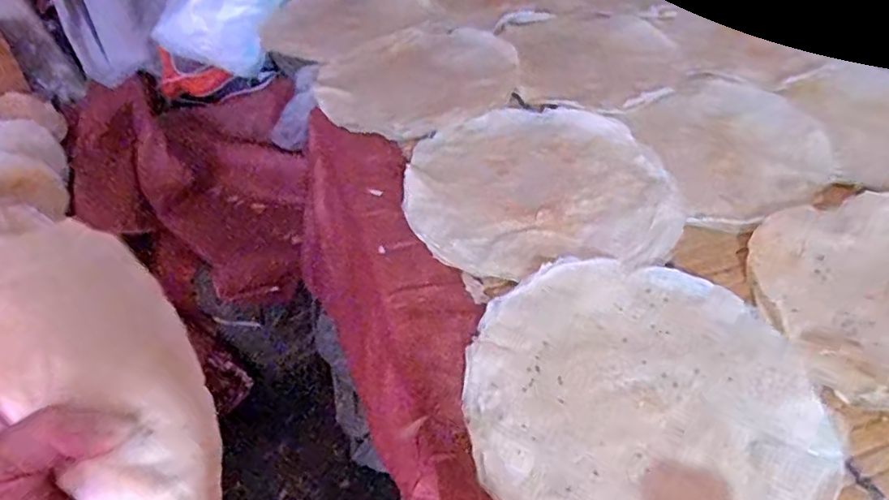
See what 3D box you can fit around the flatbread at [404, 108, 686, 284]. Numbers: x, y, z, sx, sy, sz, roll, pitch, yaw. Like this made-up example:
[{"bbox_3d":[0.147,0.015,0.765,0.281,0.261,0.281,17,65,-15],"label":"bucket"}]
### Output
[{"bbox_3d":[0.125,-0.096,0.809,0.343,0.013,0.337,-2,43,2],"label":"flatbread"}]

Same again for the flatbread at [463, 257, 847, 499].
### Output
[{"bbox_3d":[0.188,0.131,0.565,0.322,0.019,0.325,-2,43,2],"label":"flatbread"}]

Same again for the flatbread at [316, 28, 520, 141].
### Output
[{"bbox_3d":[-0.051,-0.309,1.037,0.348,0.014,0.342,-2,43,2],"label":"flatbread"}]

